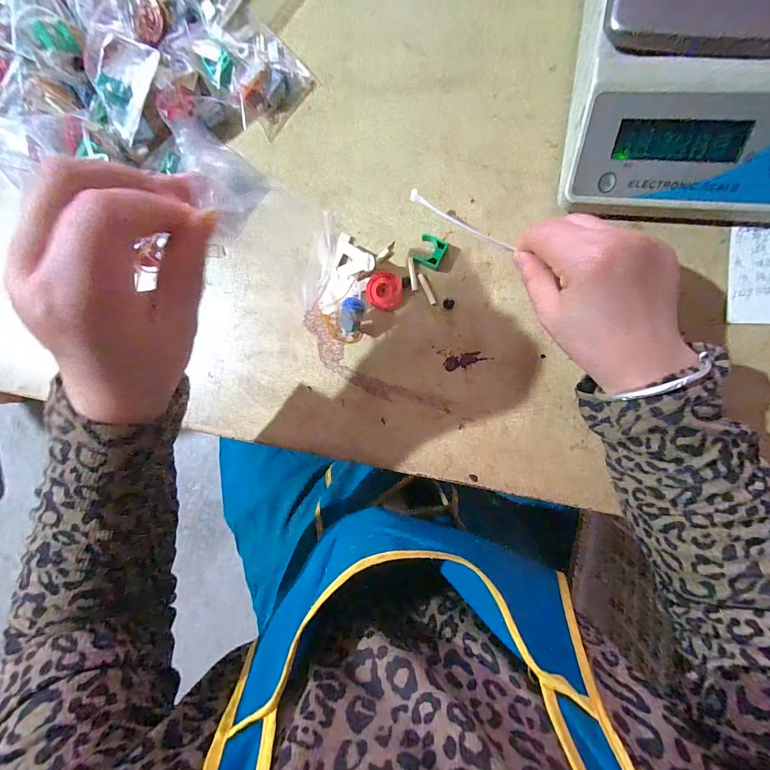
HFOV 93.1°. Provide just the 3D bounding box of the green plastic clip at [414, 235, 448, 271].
[{"bbox_3d":[0.041,-0.118,0.321,0.025,0.012,0.027,31,95,6],"label":"green plastic clip"}]

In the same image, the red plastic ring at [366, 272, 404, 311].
[{"bbox_3d":[0.000,-0.084,0.329,0.032,0.007,0.033,0,91,8],"label":"red plastic ring"}]

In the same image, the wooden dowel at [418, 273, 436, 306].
[{"bbox_3d":[0.037,-0.086,0.325,0.006,0.004,0.030,-25,88,7],"label":"wooden dowel"}]

